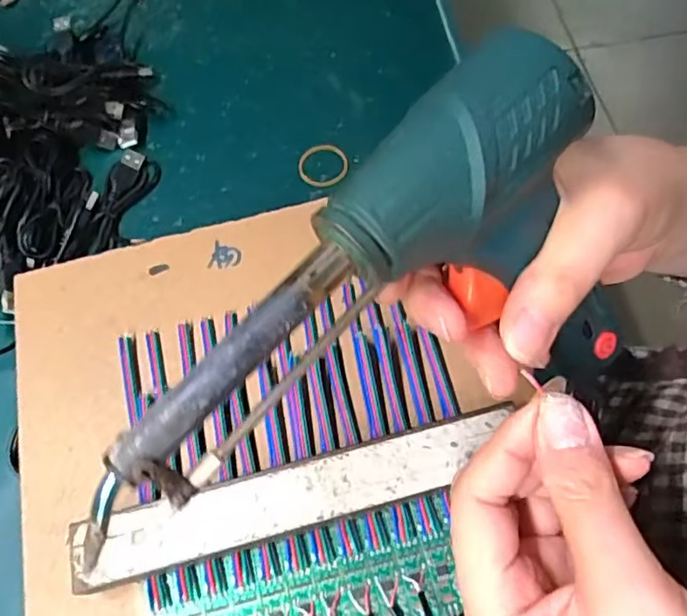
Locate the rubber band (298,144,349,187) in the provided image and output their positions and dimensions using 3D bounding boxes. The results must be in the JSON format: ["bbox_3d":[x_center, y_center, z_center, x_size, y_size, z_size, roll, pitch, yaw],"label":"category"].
[{"bbox_3d":[-0.013,-0.094,0.387,0.031,0.004,0.033,0,65,1],"label":"rubber band"}]

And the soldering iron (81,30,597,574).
[{"bbox_3d":[0.003,-0.004,0.170,0.172,0.057,0.044,-40,71,-16],"label":"soldering iron"}]

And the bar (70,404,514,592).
[{"bbox_3d":[-0.020,0.082,0.257,0.184,0.025,0.027,-14,66,-6],"label":"bar"}]

